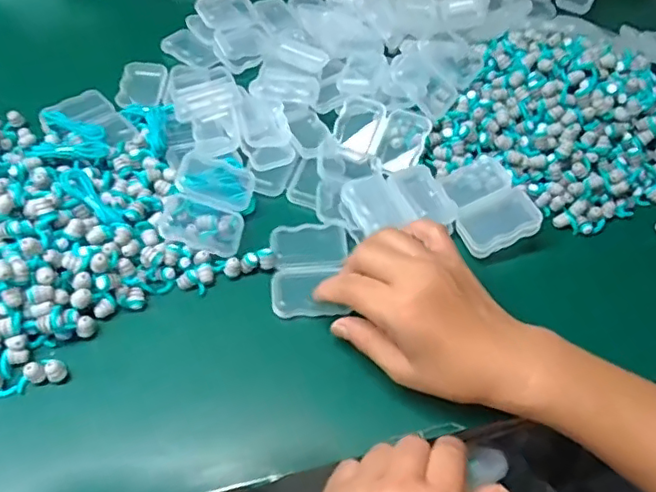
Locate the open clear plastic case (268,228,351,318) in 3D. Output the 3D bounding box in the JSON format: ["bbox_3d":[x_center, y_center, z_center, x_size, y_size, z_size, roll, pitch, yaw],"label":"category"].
[{"bbox_3d":[-0.013,0.015,0.404,0.054,0.010,0.077,0,54,-6],"label":"open clear plastic case"}]

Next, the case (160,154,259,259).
[{"bbox_3d":[-0.087,-0.032,0.413,0.055,0.018,0.076,9,54,1],"label":"case"}]

